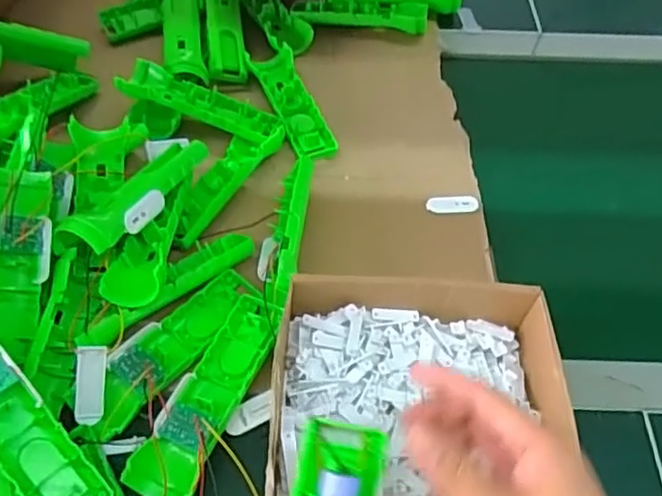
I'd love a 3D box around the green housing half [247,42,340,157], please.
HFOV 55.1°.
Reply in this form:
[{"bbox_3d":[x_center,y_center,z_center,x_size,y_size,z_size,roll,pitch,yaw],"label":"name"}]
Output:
[{"bbox_3d":[-0.040,-0.154,0.675,0.047,0.017,0.161,-19,57,-13],"label":"green housing half"}]

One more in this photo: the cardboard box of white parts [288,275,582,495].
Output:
[{"bbox_3d":[0.062,0.122,0.445,0.189,0.067,0.219,0,55,-1],"label":"cardboard box of white parts"}]

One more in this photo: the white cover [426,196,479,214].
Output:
[{"bbox_3d":[0.117,-0.042,0.610,0.048,0.006,0.018,-3,55,-3],"label":"white cover"}]

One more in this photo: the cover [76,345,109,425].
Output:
[{"bbox_3d":[-0.176,0.101,0.467,0.019,0.011,0.056,1,85,-1],"label":"cover"}]

